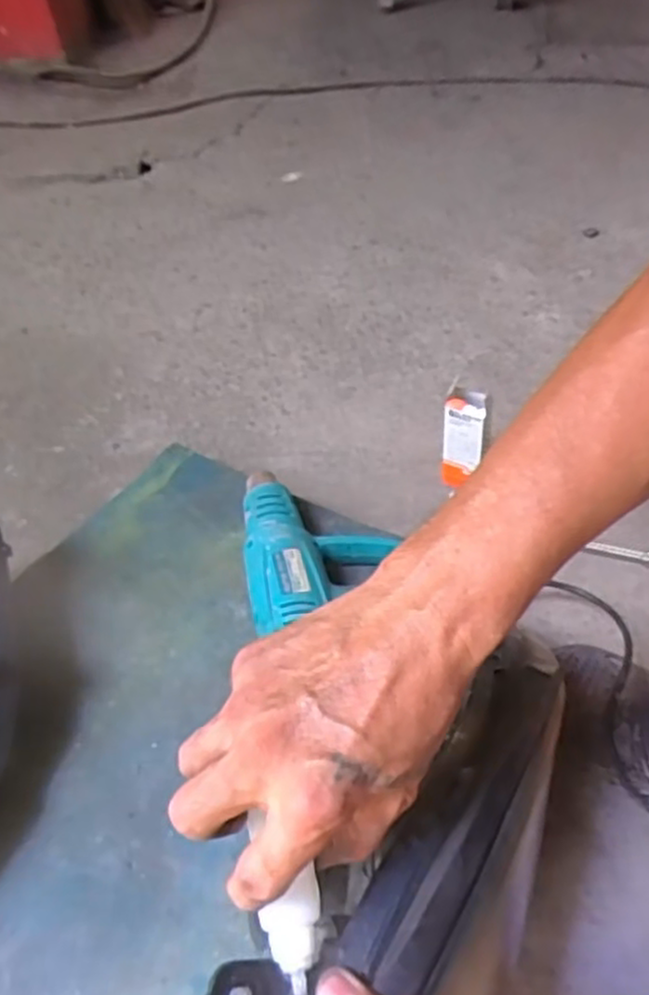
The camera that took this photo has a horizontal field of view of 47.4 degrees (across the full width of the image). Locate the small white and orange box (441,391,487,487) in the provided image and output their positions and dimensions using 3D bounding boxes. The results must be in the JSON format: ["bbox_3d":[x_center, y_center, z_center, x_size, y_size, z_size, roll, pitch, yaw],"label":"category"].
[{"bbox_3d":[0.157,-0.063,0.828,0.048,0.117,0.027,33,53,28],"label":"small white and orange box"}]

